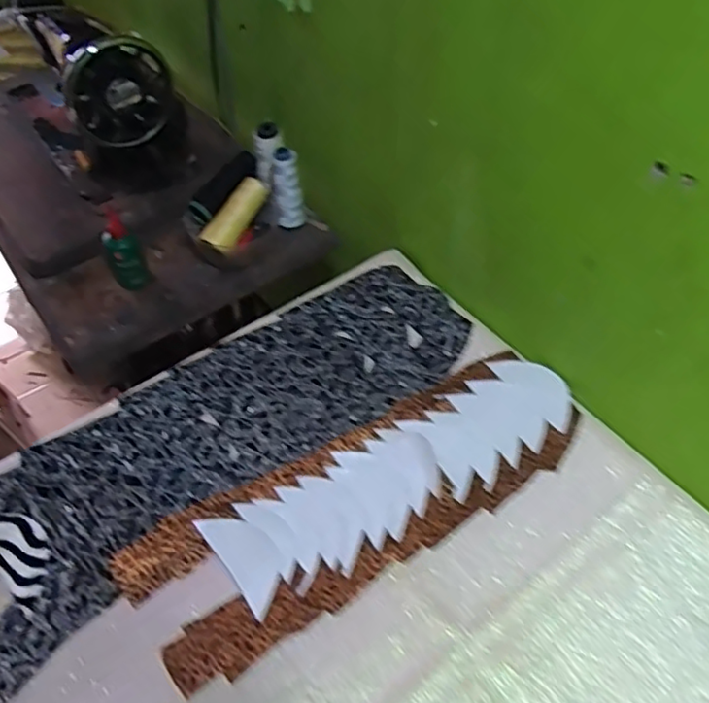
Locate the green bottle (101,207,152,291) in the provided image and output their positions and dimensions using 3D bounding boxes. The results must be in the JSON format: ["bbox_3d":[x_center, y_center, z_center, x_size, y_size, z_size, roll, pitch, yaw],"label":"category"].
[{"bbox_3d":[-0.288,-0.126,0.797,0.041,0.105,0.032,-25,55,-19],"label":"green bottle"}]

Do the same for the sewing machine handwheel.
[{"bbox_3d":[-0.301,-0.332,0.818,0.134,0.145,0.039,-37,72,-7],"label":"sewing machine handwheel"}]

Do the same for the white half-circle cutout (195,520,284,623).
[{"bbox_3d":[-0.100,0.188,0.596,0.047,0.006,0.107,-32,57,-23],"label":"white half-circle cutout"}]

